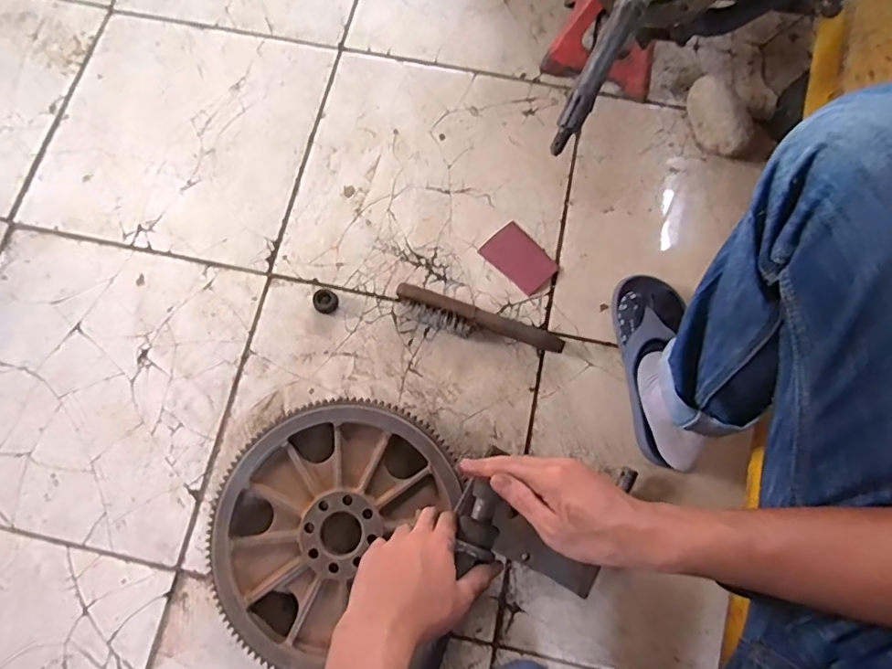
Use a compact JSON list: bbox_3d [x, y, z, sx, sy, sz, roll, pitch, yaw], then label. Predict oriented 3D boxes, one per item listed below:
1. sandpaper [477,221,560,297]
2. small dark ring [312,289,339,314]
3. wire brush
[{"bbox_3d":[0.107,-0.111,0.751,0.070,0.005,0.101,-43,79,-10],"label":"sandpaper"},{"bbox_3d":[-0.171,-0.047,0.735,0.034,0.019,0.033,0,75,0],"label":"small dark ring"},{"bbox_3d":[0.042,-0.013,0.721,0.235,0.032,0.046,19,76,5],"label":"wire brush"}]

